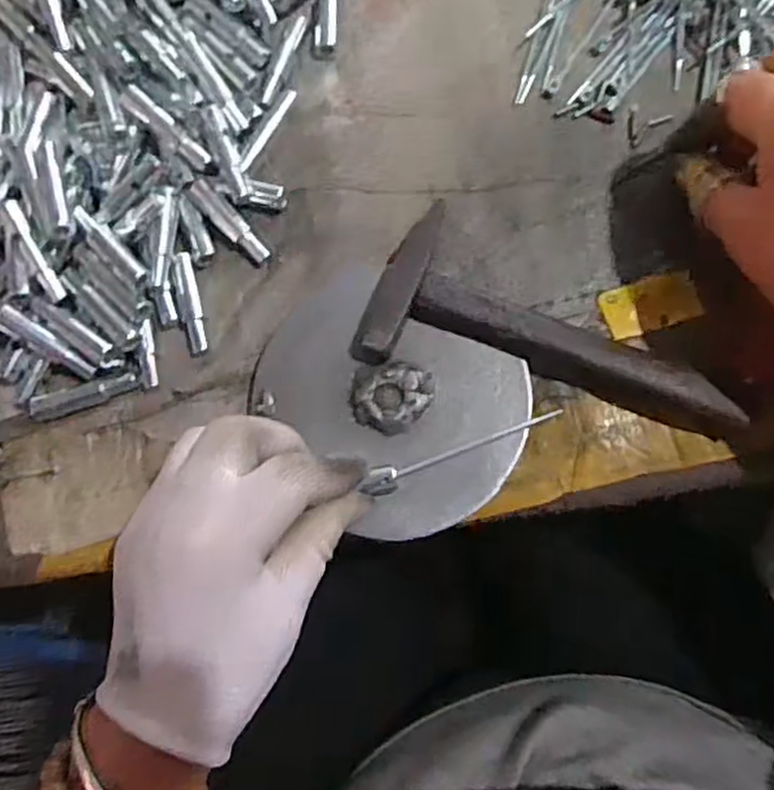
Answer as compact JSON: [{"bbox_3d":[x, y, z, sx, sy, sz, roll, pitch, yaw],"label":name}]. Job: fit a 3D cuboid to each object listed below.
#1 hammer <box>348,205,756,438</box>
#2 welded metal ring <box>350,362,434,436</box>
[{"bbox_3d":[0.079,-0.033,0.336,0.175,0.025,0.070,14,84,5],"label":"hammer"},{"bbox_3d":[0.001,0.000,0.335,0.037,0.004,0.034,23,85,6],"label":"welded metal ring"}]

